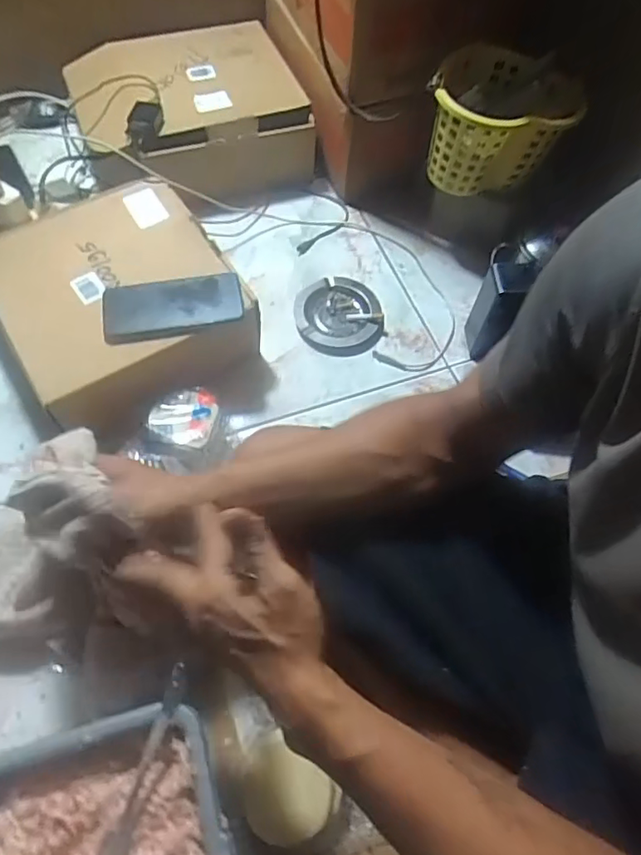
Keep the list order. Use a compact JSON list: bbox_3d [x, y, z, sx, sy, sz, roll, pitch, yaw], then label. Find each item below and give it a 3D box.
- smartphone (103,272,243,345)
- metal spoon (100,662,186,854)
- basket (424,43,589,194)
[{"bbox_3d":[-0.168,-0.140,0.647,0.152,0.009,0.078,-7,63,-7],"label":"smartphone"},{"bbox_3d":[-0.135,0.267,0.431,0.021,0.021,0.163,17,75,5],"label":"metal spoon"},{"bbox_3d":[0.228,-0.394,0.726,0.165,0.110,0.156,12,62,2],"label":"basket"}]

